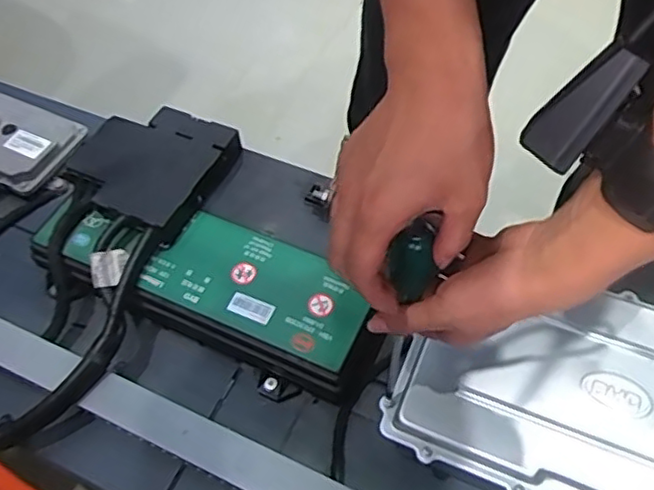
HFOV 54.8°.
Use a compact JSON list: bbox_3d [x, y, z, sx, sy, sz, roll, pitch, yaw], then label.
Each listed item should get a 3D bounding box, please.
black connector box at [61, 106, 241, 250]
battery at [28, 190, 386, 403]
[{"bbox_3d":[-0.187,-0.088,0.671,0.142,0.034,0.143,26,62,18],"label":"black connector box"},{"bbox_3d":[-0.123,0.038,0.646,0.356,0.075,0.120,19,60,15],"label":"battery"}]

